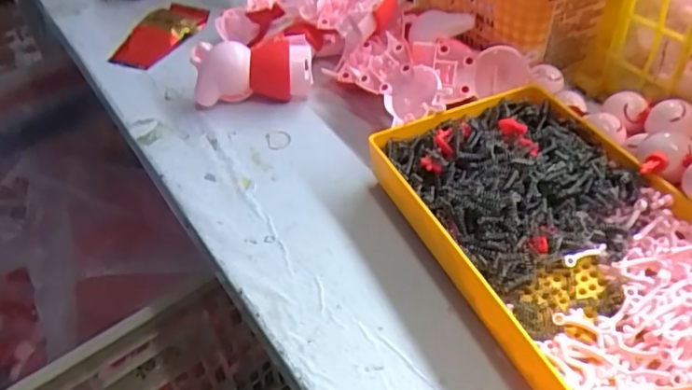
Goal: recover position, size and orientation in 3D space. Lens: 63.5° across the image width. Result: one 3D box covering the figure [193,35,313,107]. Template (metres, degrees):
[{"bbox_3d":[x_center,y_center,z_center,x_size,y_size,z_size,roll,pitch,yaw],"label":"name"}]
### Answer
[{"bbox_3d":[-0.085,-0.113,0.512,0.109,0.048,0.056,-13,43,-7],"label":"figure"}]

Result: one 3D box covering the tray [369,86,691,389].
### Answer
[{"bbox_3d":[0.130,0.021,0.349,0.147,0.050,0.245,-19,44,-14],"label":"tray"}]

